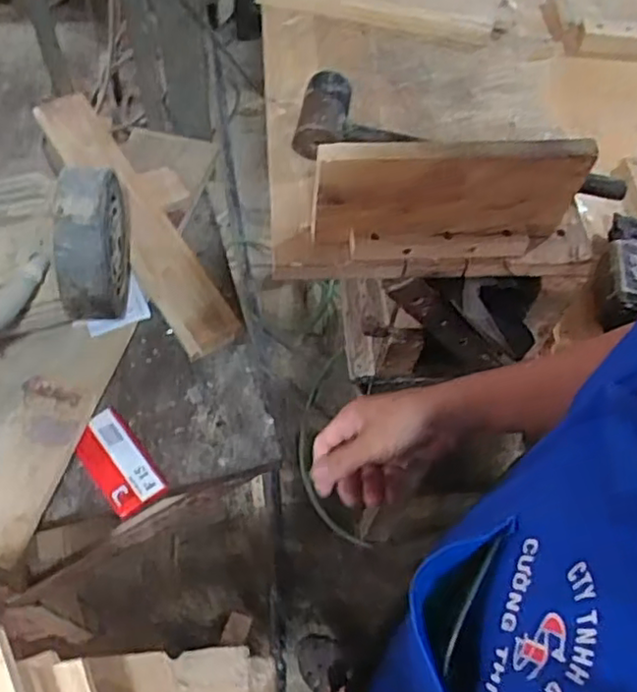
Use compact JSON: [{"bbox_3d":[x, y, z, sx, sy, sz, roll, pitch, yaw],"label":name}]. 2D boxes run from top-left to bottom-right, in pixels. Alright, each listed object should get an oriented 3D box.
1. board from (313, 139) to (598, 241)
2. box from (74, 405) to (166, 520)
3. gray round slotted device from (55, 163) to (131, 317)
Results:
[{"bbox_3d":[0.114,-0.136,0.584,0.232,0.095,0.025,-3,60,-6],"label":"board"},{"bbox_3d":[-0.242,0.137,0.805,0.066,0.020,0.127,-35,68,-21],"label":"box"},{"bbox_3d":[-0.258,-0.117,0.778,0.059,0.150,0.154,1,60,-4],"label":"gray round slotted device"}]

